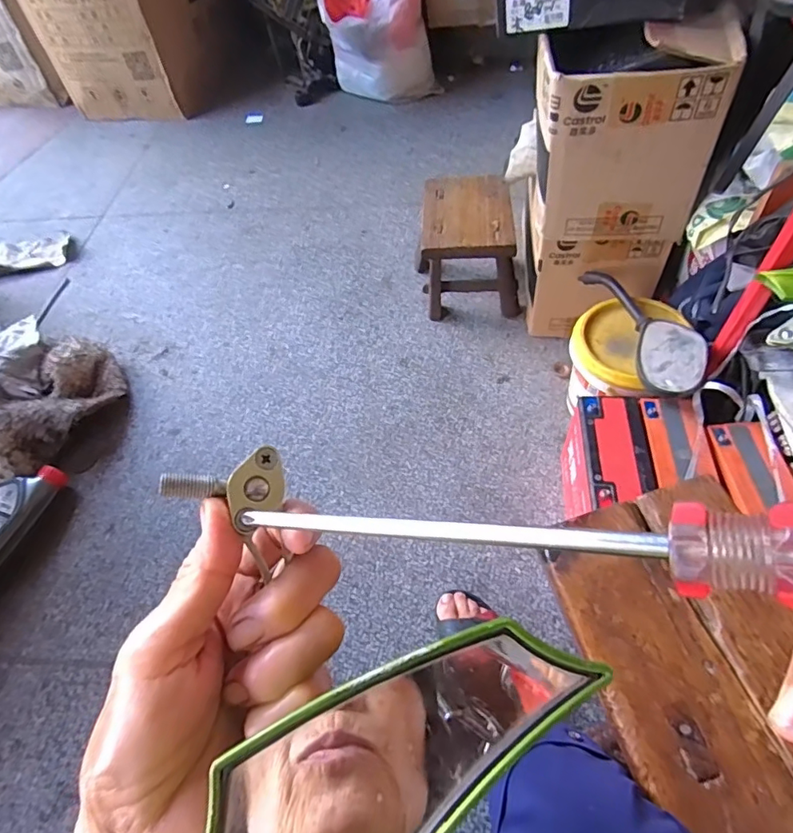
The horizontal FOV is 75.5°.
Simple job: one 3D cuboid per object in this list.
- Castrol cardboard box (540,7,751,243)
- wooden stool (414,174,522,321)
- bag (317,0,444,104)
[{"bbox_3d":[0.307,-0.396,0.715,0.227,0.229,0.163,8,57,11],"label":"Castrol cardboard box"},{"bbox_3d":[0.141,-0.337,1.036,0.178,0.193,0.231,-6,56,2],"label":"wooden stool"},{"bbox_3d":[-0.064,-1.148,1.522,0.314,0.336,0.230,-16,56,-6],"label":"bag"}]

